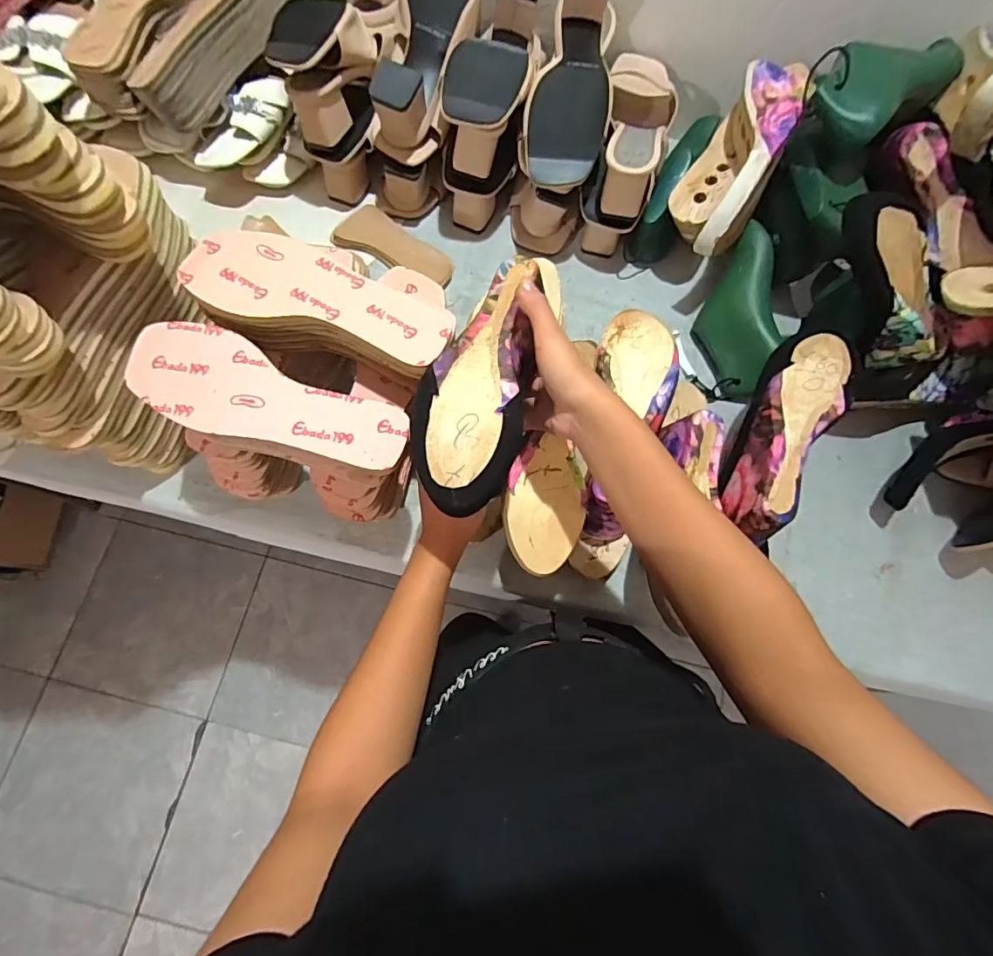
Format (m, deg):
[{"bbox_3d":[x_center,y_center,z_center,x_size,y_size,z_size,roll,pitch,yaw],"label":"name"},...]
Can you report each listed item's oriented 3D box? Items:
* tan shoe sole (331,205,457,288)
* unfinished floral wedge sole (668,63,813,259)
[{"bbox_3d":[-0.128,-0.309,0.649,0.159,0.012,0.062,22,75,5],"label":"tan shoe sole"},{"bbox_3d":[0.271,-0.359,0.556,0.093,0.079,0.222,27,76,6],"label":"unfinished floral wedge sole"}]

